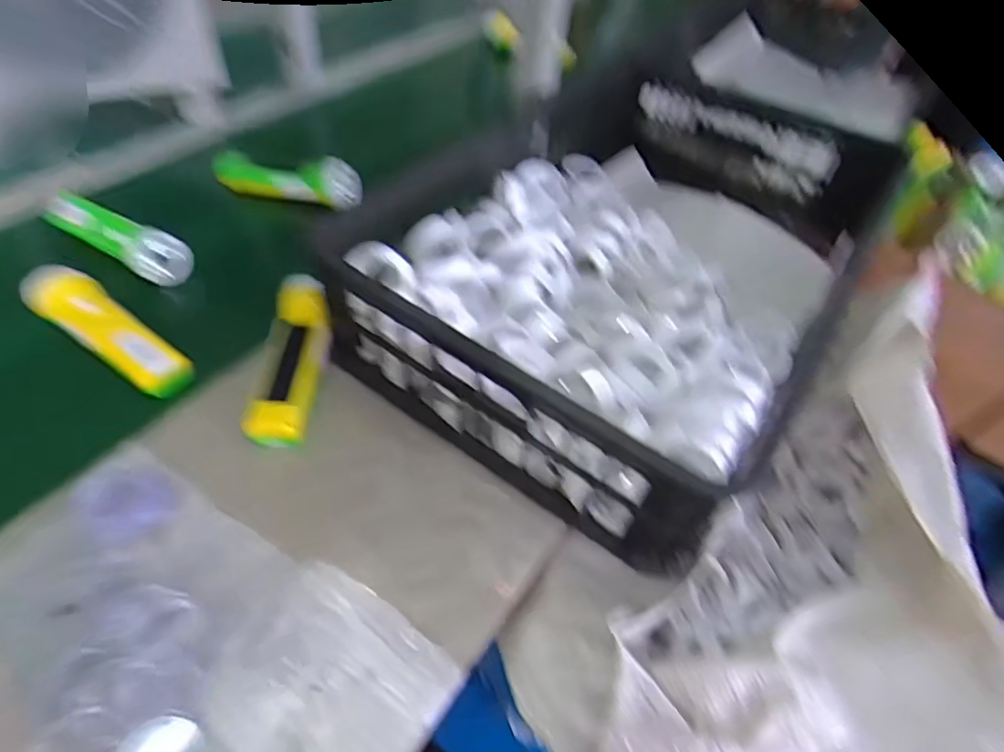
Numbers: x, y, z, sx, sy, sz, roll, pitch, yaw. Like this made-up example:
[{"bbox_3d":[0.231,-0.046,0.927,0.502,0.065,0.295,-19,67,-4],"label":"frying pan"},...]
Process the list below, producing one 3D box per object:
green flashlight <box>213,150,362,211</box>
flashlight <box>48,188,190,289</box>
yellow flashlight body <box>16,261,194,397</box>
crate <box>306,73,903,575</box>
[{"bbox_3d":[-0.274,-0.249,0.721,0.180,0.046,0.050,7,48,0],"label":"green flashlight"},{"bbox_3d":[-0.430,-0.151,0.622,0.178,0.050,0.058,22,50,13],"label":"flashlight"},{"bbox_3d":[-0.369,-0.046,0.527,0.176,0.041,0.046,34,52,8],"label":"yellow flashlight body"},{"bbox_3d":[0.148,-0.135,0.604,0.400,0.135,0.591,34,53,22],"label":"crate"}]

